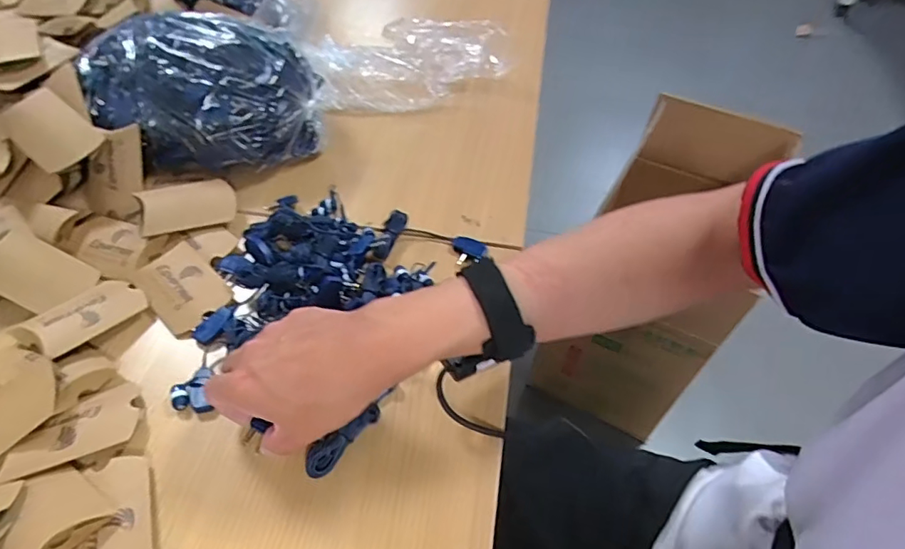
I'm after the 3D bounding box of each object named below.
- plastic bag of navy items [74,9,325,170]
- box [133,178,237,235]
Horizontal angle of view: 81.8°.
[{"bbox_3d":[-0.260,-0.183,0.543,0.237,0.119,0.106,-1,49,-4],"label":"plastic bag of navy items"},{"bbox_3d":[-0.253,-0.065,0.502,0.082,0.015,0.052,-13,70,-29],"label":"box"}]

